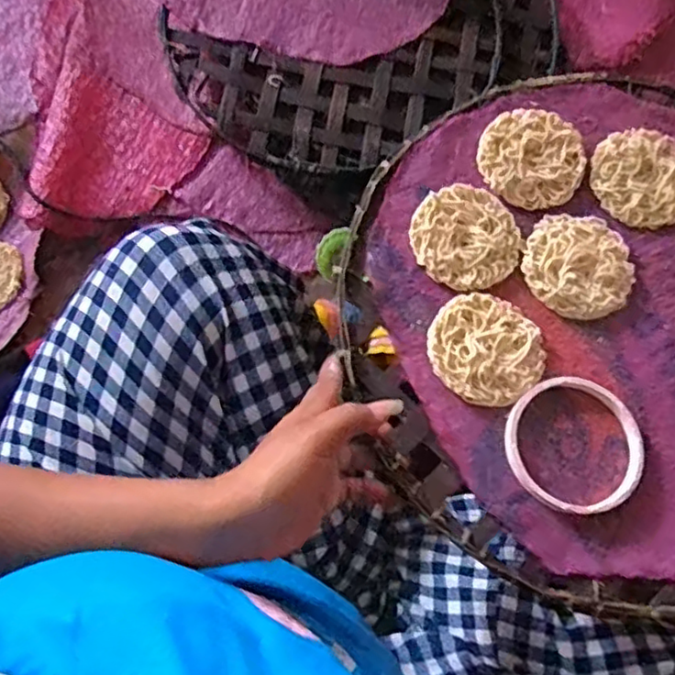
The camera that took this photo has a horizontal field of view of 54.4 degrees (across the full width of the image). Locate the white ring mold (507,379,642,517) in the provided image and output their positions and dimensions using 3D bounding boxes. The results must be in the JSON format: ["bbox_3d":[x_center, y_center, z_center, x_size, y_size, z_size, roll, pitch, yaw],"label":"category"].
[{"bbox_3d":[0.155,0.071,0.429,0.088,0.016,0.090,-30,78,-12],"label":"white ring mold"}]

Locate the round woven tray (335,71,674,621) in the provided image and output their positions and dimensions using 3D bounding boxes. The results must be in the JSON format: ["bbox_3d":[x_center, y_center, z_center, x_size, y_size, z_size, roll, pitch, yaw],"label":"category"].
[{"bbox_3d":[0.193,-0.016,0.457,0.361,0.022,0.365,0,75,-1],"label":"round woven tray"}]

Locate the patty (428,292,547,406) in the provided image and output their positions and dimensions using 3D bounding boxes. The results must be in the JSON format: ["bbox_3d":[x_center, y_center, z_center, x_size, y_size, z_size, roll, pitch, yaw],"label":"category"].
[{"bbox_3d":[0.100,0.007,0.442,0.076,0.012,0.073,1,74,-4],"label":"patty"}]

